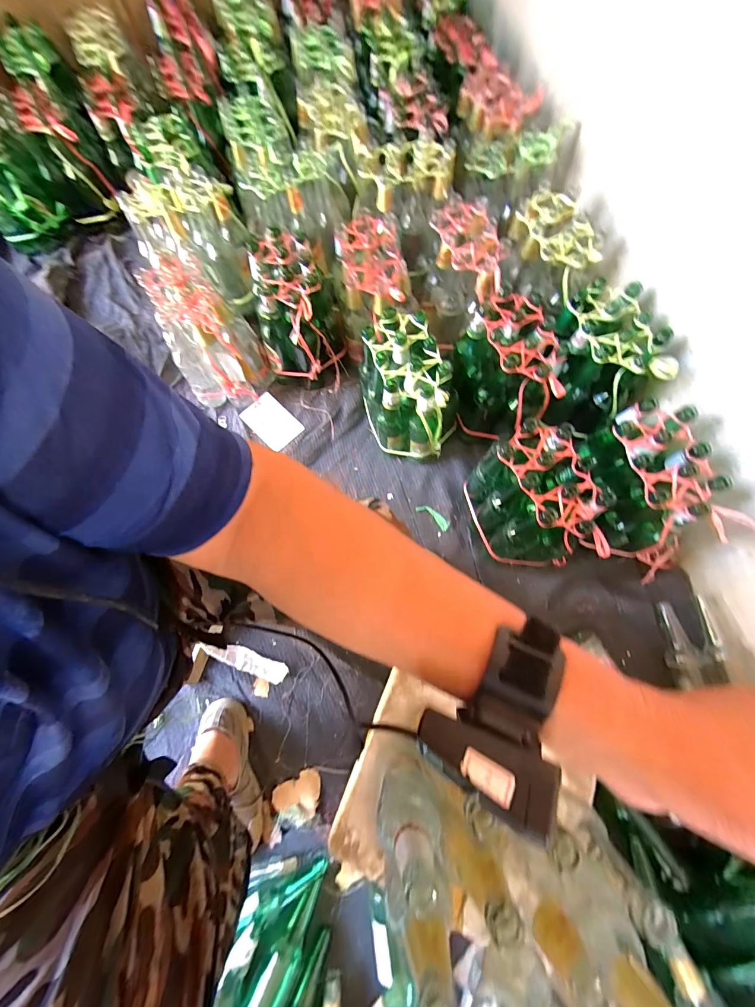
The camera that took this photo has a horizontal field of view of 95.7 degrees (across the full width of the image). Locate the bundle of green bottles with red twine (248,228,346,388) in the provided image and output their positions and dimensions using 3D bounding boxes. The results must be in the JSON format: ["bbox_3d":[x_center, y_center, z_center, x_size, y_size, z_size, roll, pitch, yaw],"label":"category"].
[{"bbox_3d":[-0.193,-0.470,0.861,0.190,0.247,0.251,-9,75,-1],"label":"bundle of green bottles with red twine"}]

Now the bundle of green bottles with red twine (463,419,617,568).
[{"bbox_3d":[0.299,-0.018,0.698,0.168,0.210,0.229,-31,76,-7],"label":"bundle of green bottles with red twine"}]

